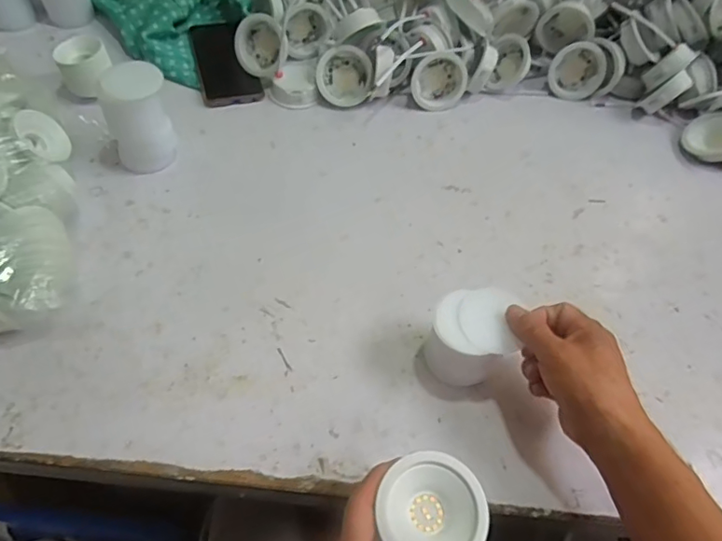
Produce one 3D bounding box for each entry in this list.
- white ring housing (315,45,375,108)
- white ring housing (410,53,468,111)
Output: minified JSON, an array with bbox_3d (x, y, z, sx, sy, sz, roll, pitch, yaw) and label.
[{"bbox_3d":[-0.022,-0.250,0.674,0.071,0.026,0.074,5,96,-10],"label":"white ring housing"},{"bbox_3d":[0.100,-0.245,0.680,0.070,0.070,0.018,5,27,-13],"label":"white ring housing"}]

